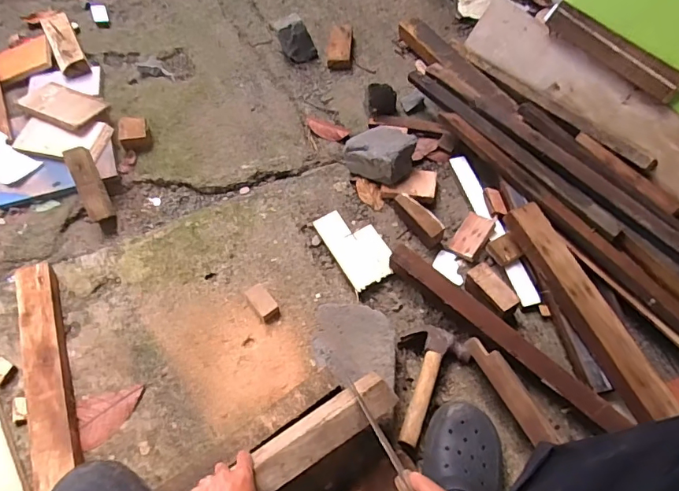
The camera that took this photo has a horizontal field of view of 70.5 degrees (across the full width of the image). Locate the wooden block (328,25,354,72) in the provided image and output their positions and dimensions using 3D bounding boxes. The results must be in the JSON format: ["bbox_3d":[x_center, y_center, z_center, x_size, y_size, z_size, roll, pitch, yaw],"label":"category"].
[{"bbox_3d":[0.002,-0.512,1.231,0.062,0.036,0.157,1,60,3],"label":"wooden block"}]

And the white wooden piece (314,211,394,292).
[{"bbox_3d":[0.032,-0.003,0.951,0.097,0.023,0.177,-27,63,-13],"label":"white wooden piece"}]

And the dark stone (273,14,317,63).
[{"bbox_3d":[-0.109,-0.518,1.203,0.099,0.099,0.061,-9,60,-3],"label":"dark stone"}]

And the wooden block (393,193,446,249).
[{"bbox_3d":[0.154,-0.053,0.941,0.032,0.051,0.127,-36,65,-17],"label":"wooden block"}]

